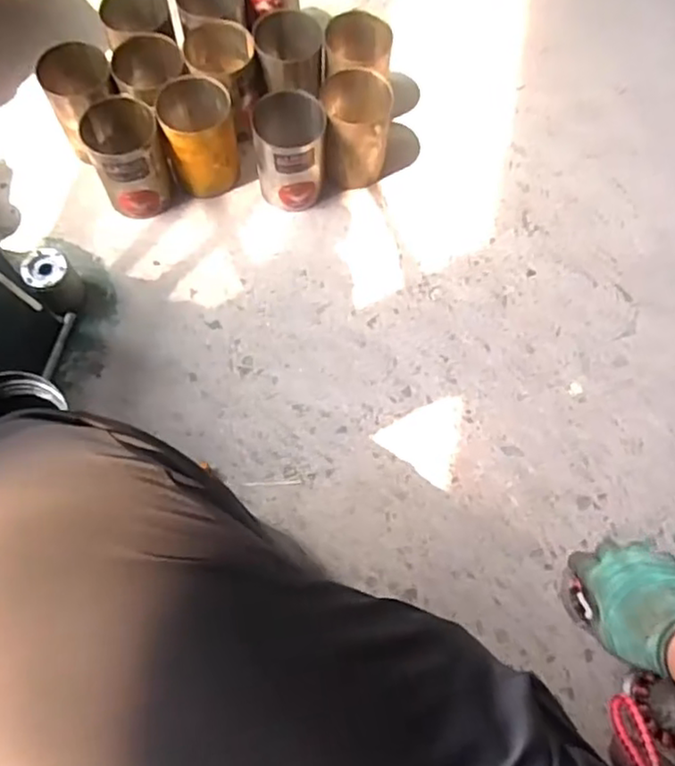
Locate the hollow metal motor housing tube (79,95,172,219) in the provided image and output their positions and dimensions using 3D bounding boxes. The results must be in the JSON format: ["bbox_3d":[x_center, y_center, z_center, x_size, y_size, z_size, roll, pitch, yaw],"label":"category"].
[{"bbox_3d":[-0.268,-0.287,0.860,0.087,0.124,0.092,1,69,-2],"label":"hollow metal motor housing tube"}]

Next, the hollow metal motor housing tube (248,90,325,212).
[{"bbox_3d":[-0.062,-0.299,0.878,0.093,0.123,0.091,-4,70,-4],"label":"hollow metal motor housing tube"}]

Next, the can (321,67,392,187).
[{"bbox_3d":[0.024,-0.341,0.897,0.089,0.119,0.104,-5,70,-4],"label":"can"}]

